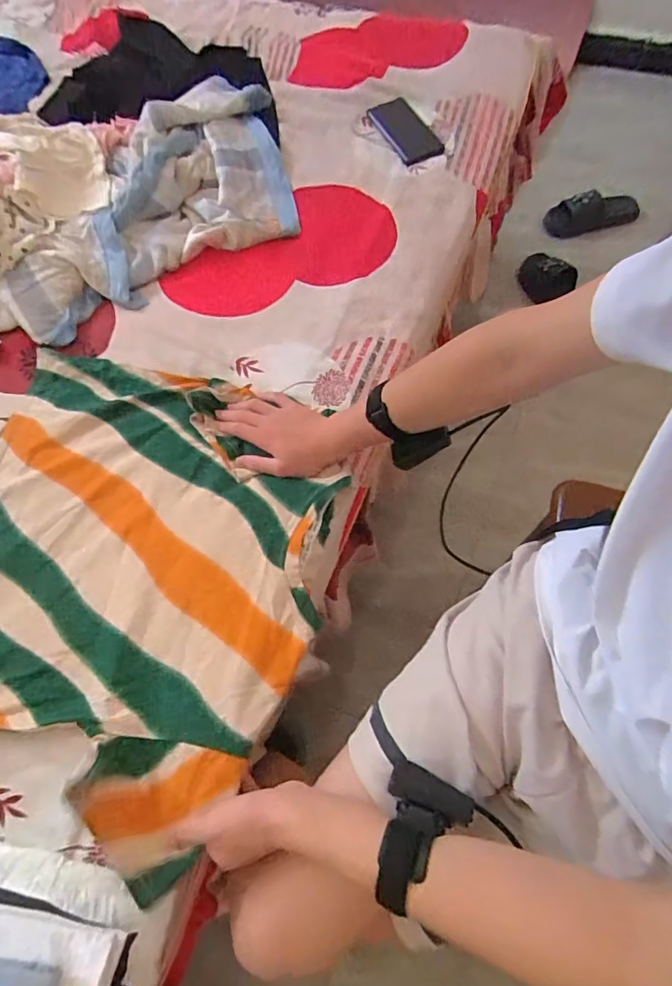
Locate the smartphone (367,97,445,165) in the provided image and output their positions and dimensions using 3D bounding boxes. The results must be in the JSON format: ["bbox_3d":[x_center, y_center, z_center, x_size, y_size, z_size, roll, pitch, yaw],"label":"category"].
[{"bbox_3d":[0.127,-0.651,0.924,0.078,0.010,0.157,-31,77,-3],"label":"smartphone"}]

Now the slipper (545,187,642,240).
[{"bbox_3d":[0.747,-0.816,1.499,0.272,0.076,0.096,-15,64,-4],"label":"slipper"}]

